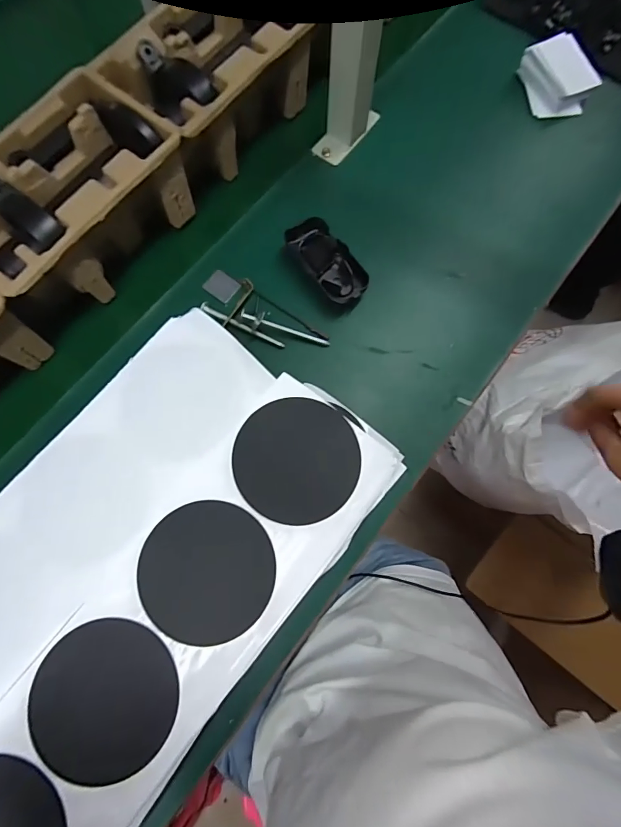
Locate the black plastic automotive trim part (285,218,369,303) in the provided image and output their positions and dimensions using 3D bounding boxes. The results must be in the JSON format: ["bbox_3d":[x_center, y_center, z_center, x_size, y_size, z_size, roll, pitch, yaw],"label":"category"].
[{"bbox_3d":[0.021,-0.171,0.478,0.050,0.033,0.108,-32,79,-8],"label":"black plastic automotive trim part"}]

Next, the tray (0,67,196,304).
[{"bbox_3d":[-0.253,-0.219,0.439,0.147,0.100,0.223,38,78,5],"label":"tray"}]

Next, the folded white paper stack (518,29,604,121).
[{"bbox_3d":[0.321,-0.438,0.537,0.075,0.034,0.089,-15,77,-4],"label":"folded white paper stack"}]

